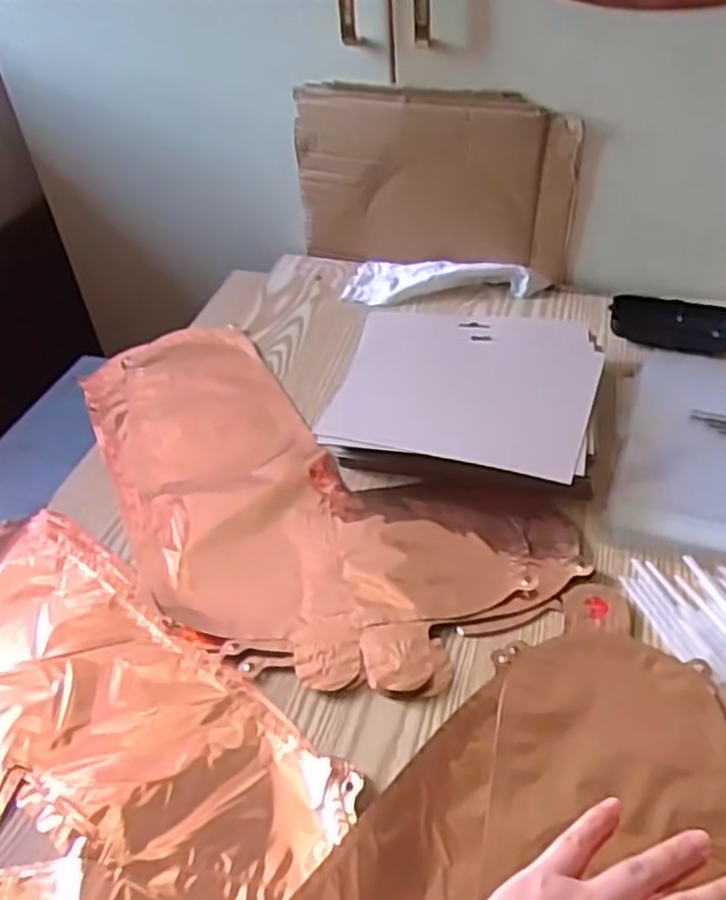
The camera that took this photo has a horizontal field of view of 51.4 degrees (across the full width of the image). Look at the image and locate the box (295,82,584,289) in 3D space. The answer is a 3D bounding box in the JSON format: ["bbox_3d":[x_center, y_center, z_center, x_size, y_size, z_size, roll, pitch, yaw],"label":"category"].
[{"bbox_3d":[0.066,-0.254,0.738,0.270,0.176,0.027,11,43,18],"label":"box"}]

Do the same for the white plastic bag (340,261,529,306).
[{"bbox_3d":[0.072,-0.169,0.758,0.177,0.026,0.069,10,43,17],"label":"white plastic bag"}]

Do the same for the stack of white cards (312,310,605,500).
[{"bbox_3d":[0.084,-0.043,0.609,0.198,0.041,0.188,8,42,15],"label":"stack of white cards"}]

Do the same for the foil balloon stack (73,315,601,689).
[{"bbox_3d":[-0.084,0.023,0.590,0.228,0.007,0.459,-35,49,-30],"label":"foil balloon stack"}]

